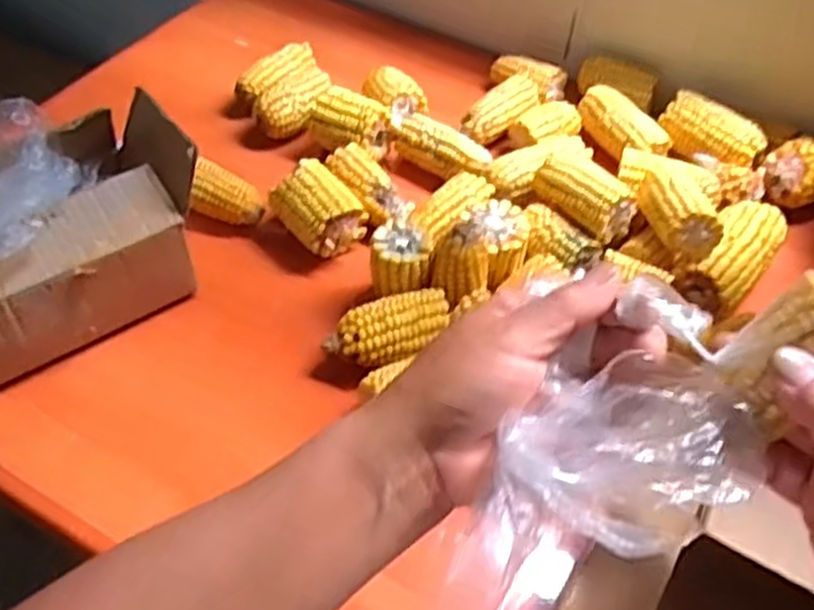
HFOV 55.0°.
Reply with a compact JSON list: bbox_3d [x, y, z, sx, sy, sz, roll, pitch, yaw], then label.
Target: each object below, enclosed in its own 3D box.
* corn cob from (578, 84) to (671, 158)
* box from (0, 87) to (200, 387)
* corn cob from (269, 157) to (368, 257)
[{"bbox_3d":[0.202,-0.169,0.729,0.035,0.036,0.096,-23,55,-21],"label":"corn cob"},{"bbox_3d":[-0.265,-0.039,0.557,0.232,0.129,0.111,-29,58,-25],"label":"box"},{"bbox_3d":[-0.071,-0.075,0.641,0.053,0.056,0.071,-30,58,-25],"label":"corn cob"}]

